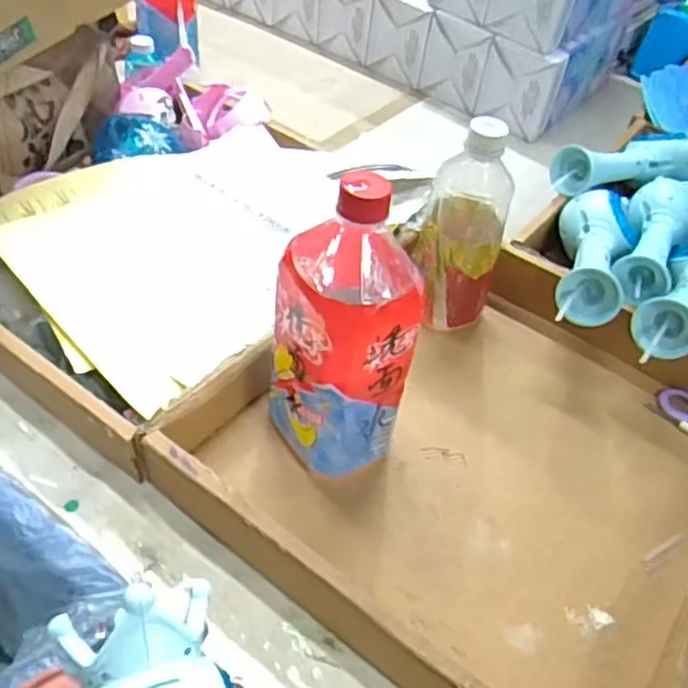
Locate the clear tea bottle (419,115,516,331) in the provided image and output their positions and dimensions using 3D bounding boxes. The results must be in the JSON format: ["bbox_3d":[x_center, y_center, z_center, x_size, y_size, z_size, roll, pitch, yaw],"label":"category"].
[{"bbox_3d":[0.100,-0.099,0.603,0.070,0.181,0.078,9,46,3],"label":"clear tea bottle"}]

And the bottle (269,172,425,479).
[{"bbox_3d":[-0.003,0.002,0.469,0.079,0.230,0.078,4,46,-4],"label":"bottle"}]

